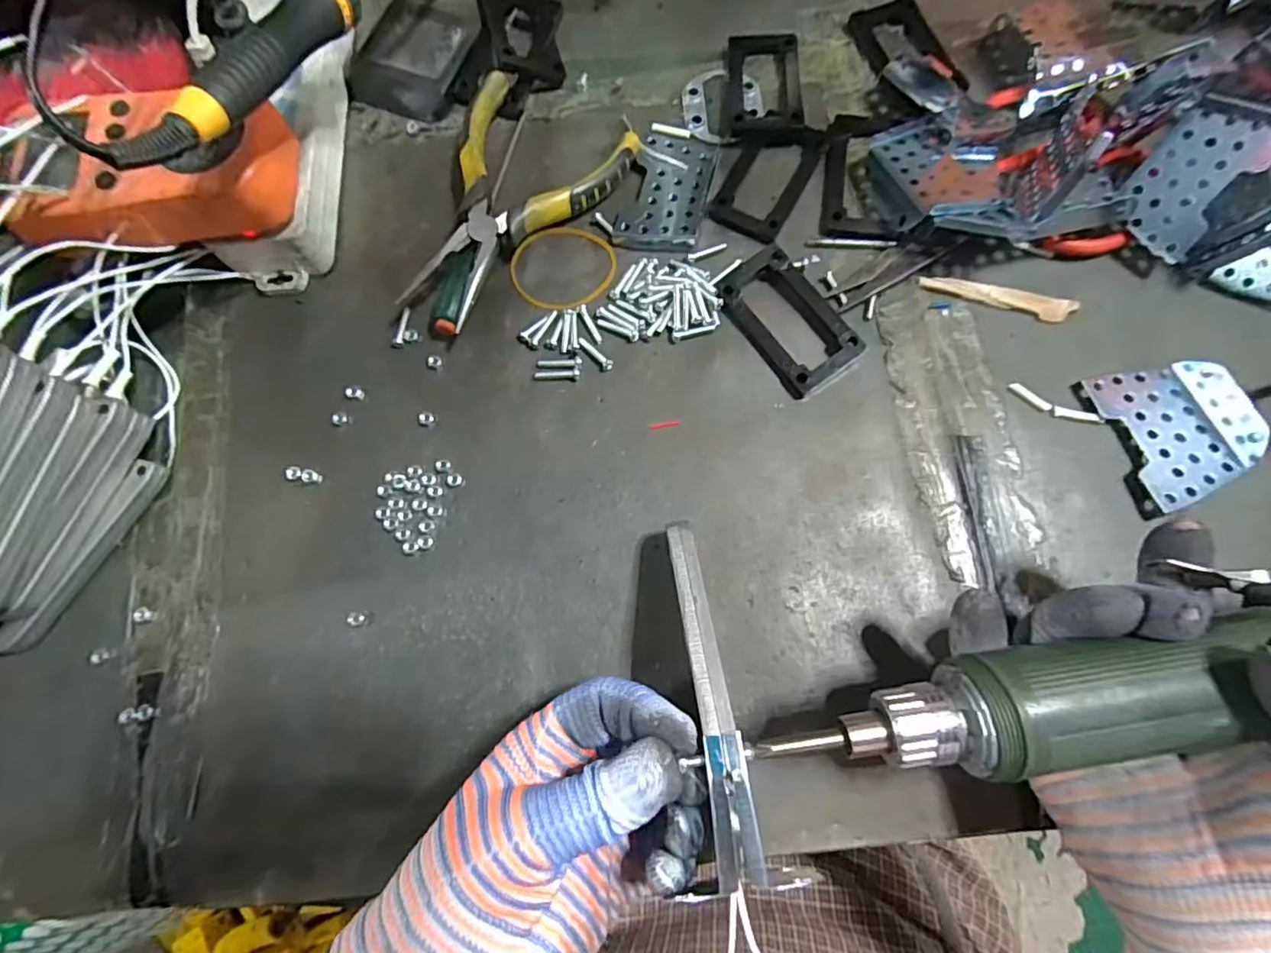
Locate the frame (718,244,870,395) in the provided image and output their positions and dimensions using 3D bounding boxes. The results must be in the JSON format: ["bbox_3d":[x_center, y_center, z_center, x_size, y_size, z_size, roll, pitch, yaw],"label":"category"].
[{"bbox_3d":[0.077,-0.081,0.304,0.043,0.009,0.075,-33,76,-7],"label":"frame"}]

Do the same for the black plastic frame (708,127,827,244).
[{"bbox_3d":[0.074,-0.167,0.329,0.042,0.004,0.077,24,77,8],"label":"black plastic frame"}]

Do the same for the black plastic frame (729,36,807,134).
[{"bbox_3d":[0.074,-0.229,0.341,0.041,0.014,0.072,1,75,2],"label":"black plastic frame"}]

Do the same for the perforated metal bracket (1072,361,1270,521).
[{"bbox_3d":[0.256,-0.023,0.279,0.057,0.021,0.069,-17,75,-2],"label":"perforated metal bracket"}]

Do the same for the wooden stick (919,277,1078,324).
[{"bbox_3d":[0.189,-0.094,0.310,0.078,0.004,0.013,15,76,6],"label":"wooden stick"}]

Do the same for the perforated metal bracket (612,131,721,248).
[{"bbox_3d":[0.019,-0.160,0.329,0.044,0.007,0.073,13,76,5],"label":"perforated metal bracket"}]

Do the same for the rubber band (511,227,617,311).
[{"bbox_3d":[-0.038,-0.113,0.319,0.055,0.007,0.052,-1,75,2],"label":"rubber band"}]

